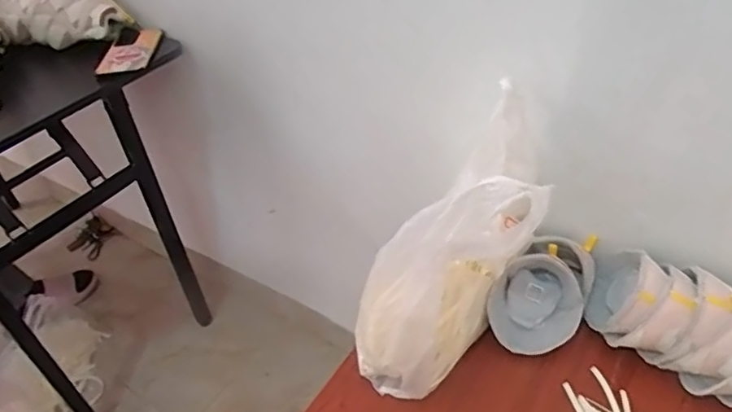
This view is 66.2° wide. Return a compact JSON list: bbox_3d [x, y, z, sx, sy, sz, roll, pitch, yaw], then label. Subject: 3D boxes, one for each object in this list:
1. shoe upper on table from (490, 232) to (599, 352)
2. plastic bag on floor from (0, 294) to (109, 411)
[{"bbox_3d":[0.230,0.106,0.727,0.108,0.077,0.175,16,45,24],"label":"shoe upper on table"},{"bbox_3d":[-0.733,0.382,1.250,0.213,0.233,0.367,19,46,27],"label":"plastic bag on floor"}]

